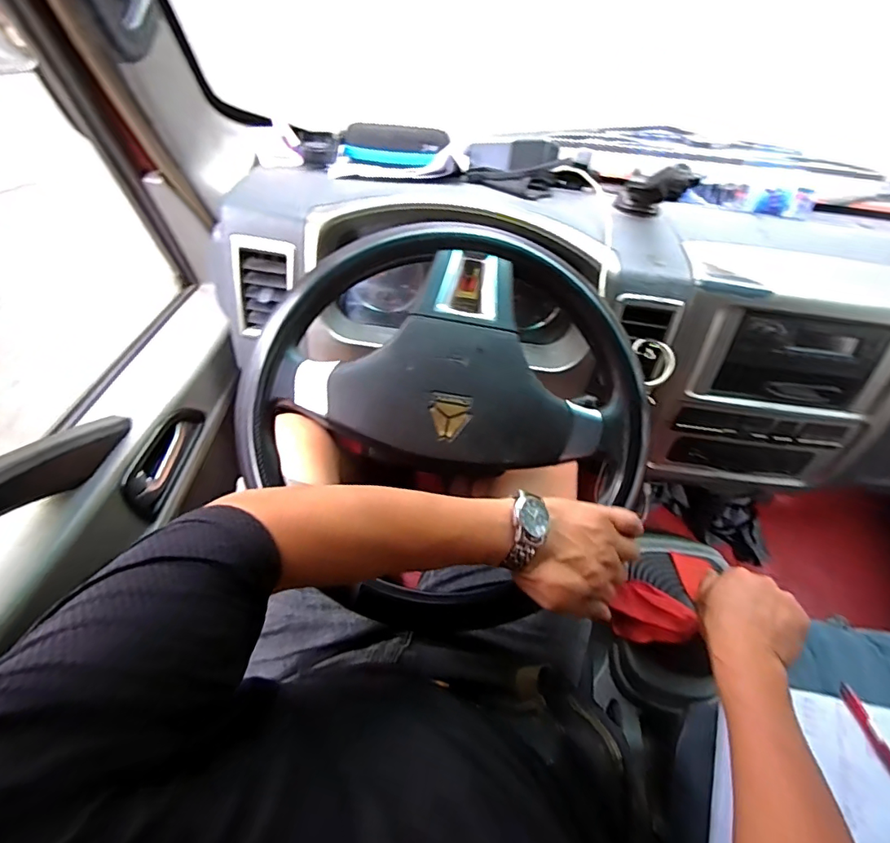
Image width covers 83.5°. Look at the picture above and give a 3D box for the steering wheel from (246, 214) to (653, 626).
[{"bbox_3d":[0.000,-0.013,0.545,0.387,0.100,0.387,0,87,-2],"label":"steering wheel"}]

